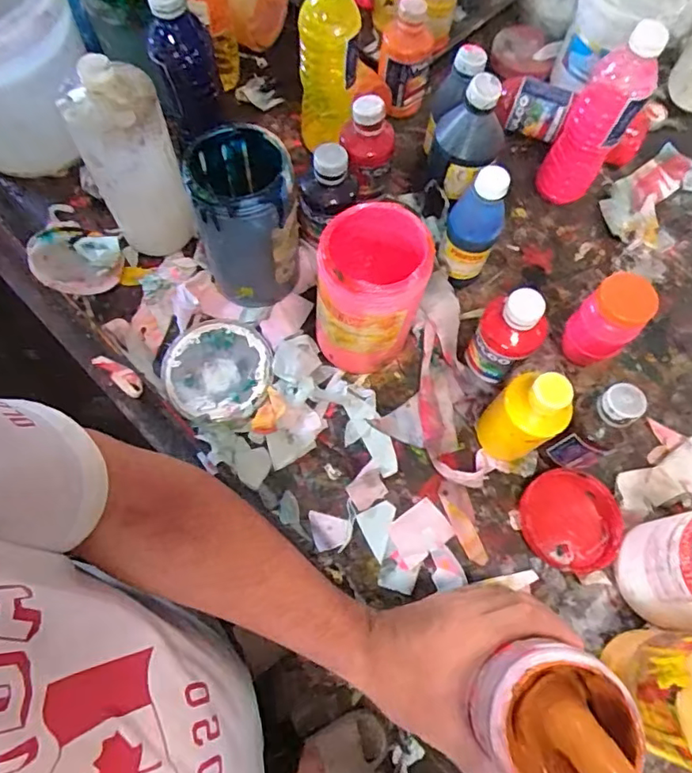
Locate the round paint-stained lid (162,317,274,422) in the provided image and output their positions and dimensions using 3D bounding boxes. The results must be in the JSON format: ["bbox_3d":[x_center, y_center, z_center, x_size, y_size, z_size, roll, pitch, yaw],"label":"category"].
[{"bbox_3d":[-0.135,-0.017,0.588,0.110,0.011,0.113,1,69,-2],"label":"round paint-stained lid"}]

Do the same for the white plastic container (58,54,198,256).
[{"bbox_3d":[-0.201,-0.208,0.531,0.080,0.194,0.061,-28,72,-12],"label":"white plastic container"}]

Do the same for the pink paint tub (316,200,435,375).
[{"bbox_3d":[0.023,-0.083,0.535,0.089,0.173,0.095,1,69,-2],"label":"pink paint tub"}]

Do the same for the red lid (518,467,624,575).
[{"bbox_3d":[0.219,0.131,0.542,0.092,0.015,0.095,1,69,-2],"label":"red lid"}]

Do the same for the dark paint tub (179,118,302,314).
[{"bbox_3d":[-0.097,-0.162,0.564,0.092,0.175,0.100,1,69,-2],"label":"dark paint tub"}]

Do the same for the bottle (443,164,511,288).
[{"bbox_3d":[0.130,-0.158,0.580,0.052,0.147,0.051,1,69,-2],"label":"bottle"}]

